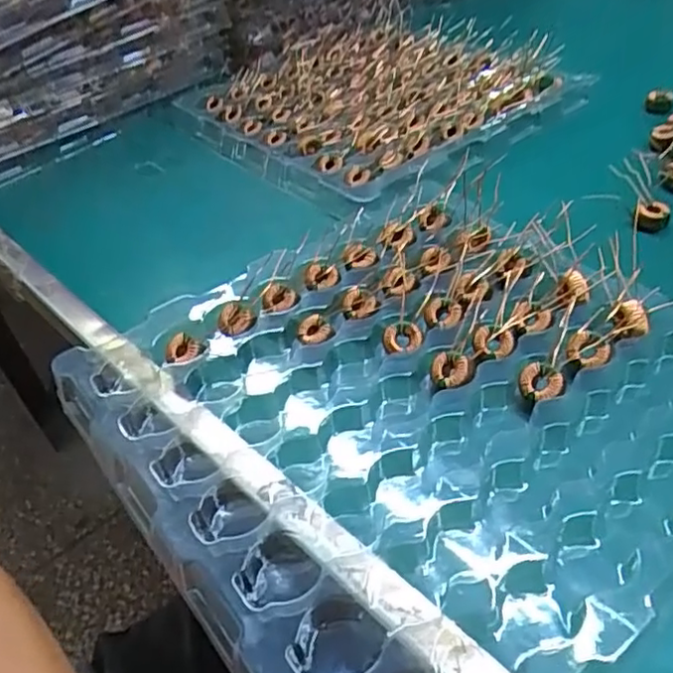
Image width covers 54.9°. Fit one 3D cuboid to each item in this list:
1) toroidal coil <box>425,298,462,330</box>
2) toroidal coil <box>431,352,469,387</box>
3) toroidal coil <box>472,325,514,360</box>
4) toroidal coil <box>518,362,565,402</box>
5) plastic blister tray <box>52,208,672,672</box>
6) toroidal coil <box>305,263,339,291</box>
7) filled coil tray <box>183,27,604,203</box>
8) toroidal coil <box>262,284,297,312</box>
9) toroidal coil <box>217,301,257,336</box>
[{"bbox_3d":[0.061,-0.012,0.373,0.020,0.006,0.021,-3,44,3],"label":"toroidal coil"},{"bbox_3d":[0.059,0.015,0.337,0.018,0.008,0.019,-3,44,3],"label":"toroidal coil"},{"bbox_3d":[0.084,0.004,0.349,0.021,0.006,0.020,3,45,10],"label":"toroidal coil"},{"bbox_3d":[0.103,0.020,0.326,0.019,0.008,0.023,-10,44,-3],"label":"toroidal coil"},{"bbox_3d":[0.041,0.029,0.331,0.281,0.019,0.286,-31,49,-24],"label":"plastic blister tray"},{"bbox_3d":[-0.009,-0.038,0.411,0.022,0.009,0.020,-7,44,-1],"label":"toroidal coil"},{"bbox_3d":[0.037,-0.239,0.637,0.292,0.024,0.318,-33,50,-25],"label":"filled coil tray"},{"bbox_3d":[-0.034,-0.024,0.389,0.019,0.005,0.021,14,47,20],"label":"toroidal coil"},{"bbox_3d":[-0.058,-0.010,0.380,0.022,0.006,0.027,-20,45,-14],"label":"toroidal coil"}]

